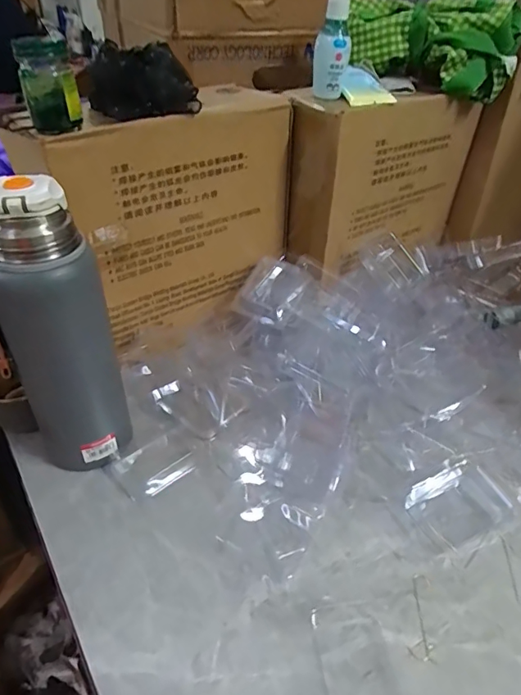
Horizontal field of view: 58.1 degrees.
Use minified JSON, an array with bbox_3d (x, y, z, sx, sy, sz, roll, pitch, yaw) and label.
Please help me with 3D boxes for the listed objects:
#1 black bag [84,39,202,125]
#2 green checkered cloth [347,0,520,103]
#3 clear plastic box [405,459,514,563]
[{"bbox_3d":[-0.113,-0.252,0.443,0.088,0.055,0.068,-22,44,-27],"label":"black bag"},{"bbox_3d":[0.212,-0.382,0.585,0.208,0.094,0.099,14,40,14],"label":"green checkered cloth"},{"bbox_3d":[0.181,0.140,0.420,0.090,0.029,0.063,-17,43,-24],"label":"clear plastic box"}]

